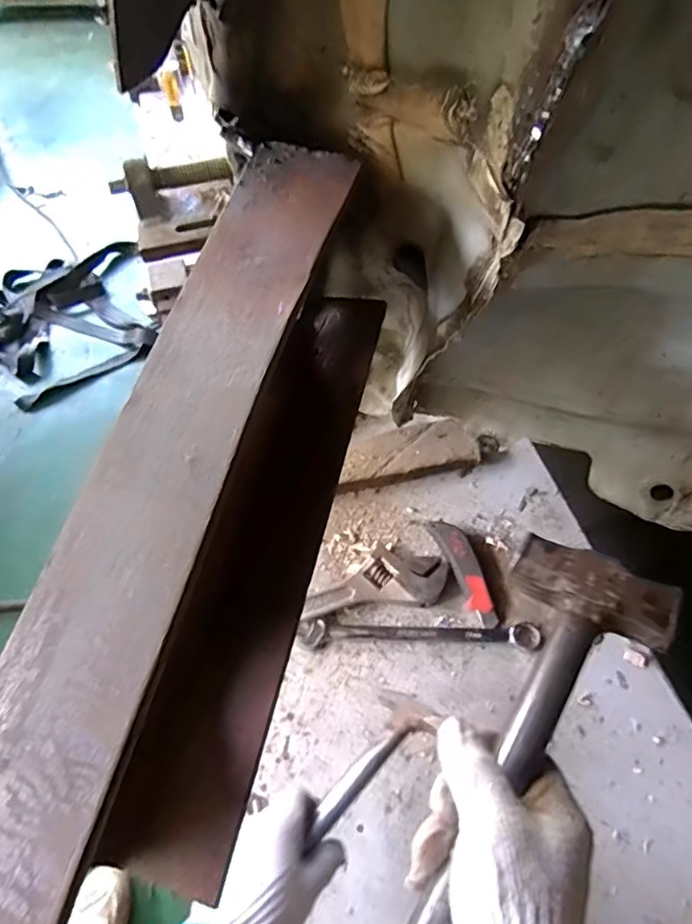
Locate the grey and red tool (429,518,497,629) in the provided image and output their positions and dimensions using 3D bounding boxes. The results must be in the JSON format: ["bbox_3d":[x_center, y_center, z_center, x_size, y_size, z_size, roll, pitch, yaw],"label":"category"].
[{"bbox_3d":[0.152,0.136,0.720,0.034,0.019,0.150,-15,56,-8],"label":"grey and red tool"}]

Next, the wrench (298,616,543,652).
[{"bbox_3d":[0.088,0.208,0.682,0.286,0.009,0.032,1,56,3],"label":"wrench"}]

